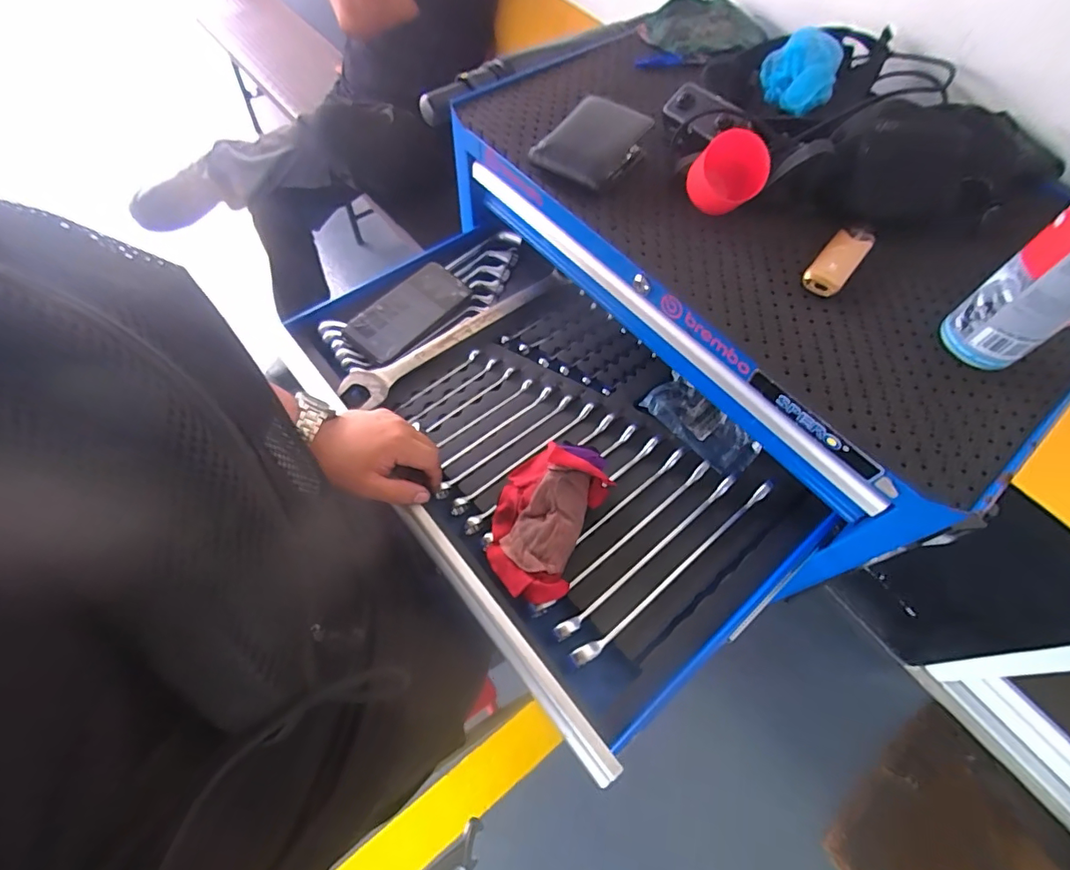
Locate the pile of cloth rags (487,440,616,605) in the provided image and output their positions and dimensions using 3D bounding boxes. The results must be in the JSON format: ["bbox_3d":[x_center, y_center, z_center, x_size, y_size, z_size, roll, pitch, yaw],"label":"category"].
[{"bbox_3d":[0.007,0.078,0.500,0.097,0.061,0.151,24,63,10],"label":"pile of cloth rags"}]

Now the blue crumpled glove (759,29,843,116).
[{"bbox_3d":[0.301,-0.412,0.579,0.080,0.055,0.081,19,62,8],"label":"blue crumpled glove"}]

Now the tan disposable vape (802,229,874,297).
[{"bbox_3d":[0.291,-0.167,0.487,0.035,0.017,0.087,37,66,17],"label":"tan disposable vape"}]

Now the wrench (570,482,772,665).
[{"bbox_3d":[0.143,0.133,0.507,0.276,0.025,0.015,-35,68,-20],"label":"wrench"}]

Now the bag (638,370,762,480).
[{"bbox_3d":[0.192,-0.010,0.591,0.073,0.021,0.135,-38,69,-21],"label":"bag"}]

